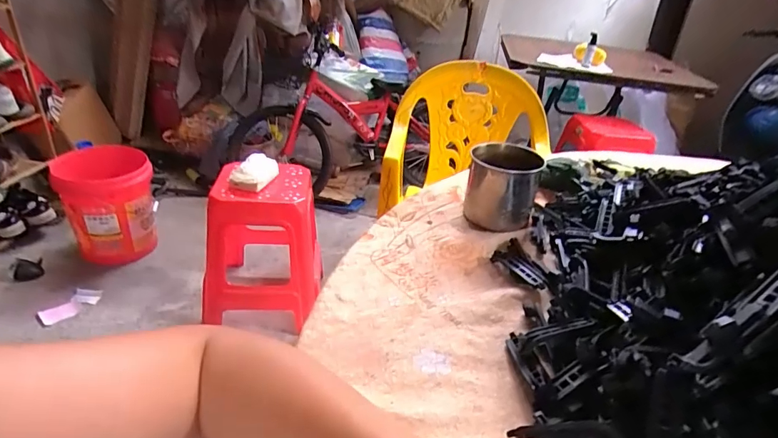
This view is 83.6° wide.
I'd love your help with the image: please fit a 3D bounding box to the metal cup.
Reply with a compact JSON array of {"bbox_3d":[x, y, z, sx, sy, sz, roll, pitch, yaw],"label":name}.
[{"bbox_3d":[0.155,-0.044,0.598,0.090,0.096,0.090,11,32,12],"label":"metal cup"}]

